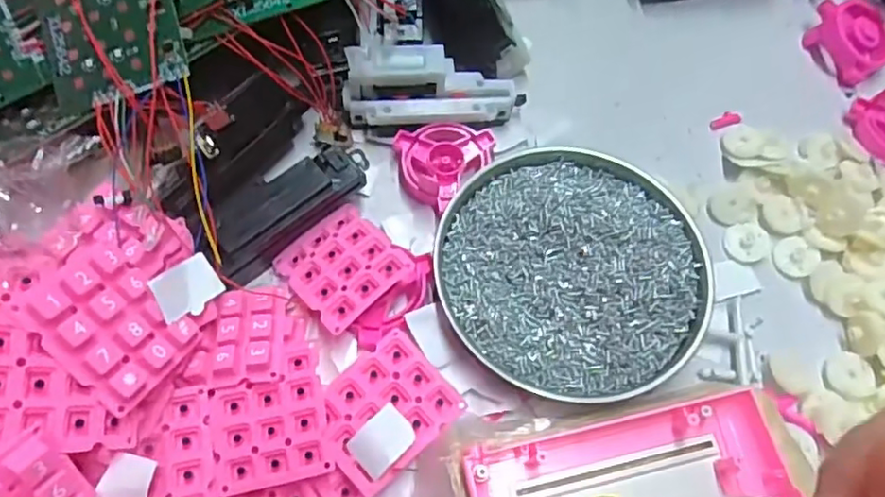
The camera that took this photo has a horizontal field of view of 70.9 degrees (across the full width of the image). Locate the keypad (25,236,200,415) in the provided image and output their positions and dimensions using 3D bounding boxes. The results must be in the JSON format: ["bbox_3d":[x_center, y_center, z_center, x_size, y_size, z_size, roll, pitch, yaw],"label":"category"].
[{"bbox_3d":[-0.131,0.030,0.251,0.057,0.010,0.048,52,41,-15],"label":"keypad"}]

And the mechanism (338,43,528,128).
[{"bbox_3d":[-0.004,-0.090,0.346,0.097,0.027,0.036,-1,67,-4],"label":"mechanism"}]

